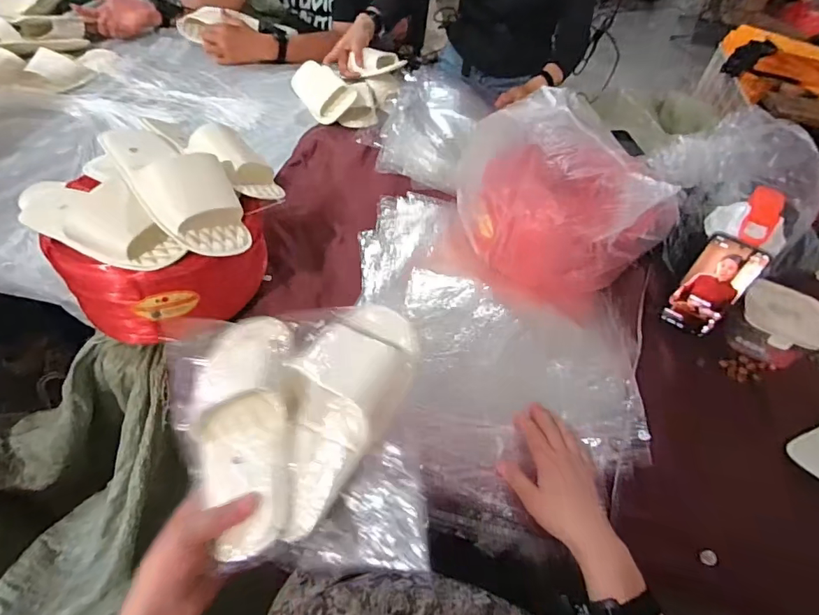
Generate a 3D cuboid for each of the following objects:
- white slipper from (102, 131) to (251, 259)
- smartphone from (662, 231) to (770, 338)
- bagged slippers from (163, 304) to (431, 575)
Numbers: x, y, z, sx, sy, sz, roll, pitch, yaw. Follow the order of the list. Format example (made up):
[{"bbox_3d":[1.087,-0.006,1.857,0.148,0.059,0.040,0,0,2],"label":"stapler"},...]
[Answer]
[{"bbox_3d":[-0.287,-0.157,0.557,0.225,0.066,0.103,44,58,6],"label":"white slipper"},{"bbox_3d":[0.430,-0.028,0.651,0.075,0.157,0.017,31,48,24],"label":"smartphone"},{"bbox_3d":[-0.112,0.107,0.434,0.238,0.083,0.243,0,51,-6],"label":"bagged slippers"}]

